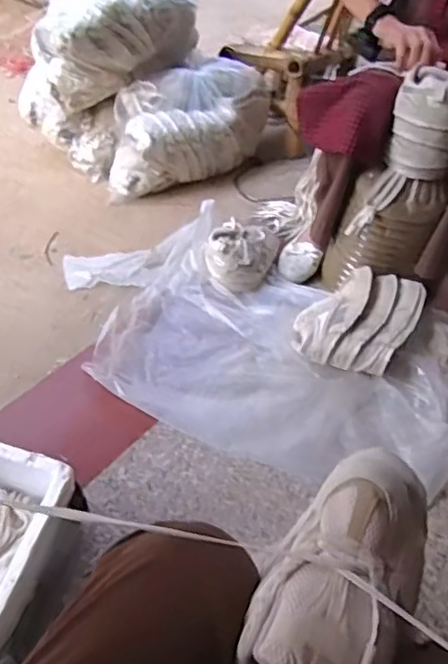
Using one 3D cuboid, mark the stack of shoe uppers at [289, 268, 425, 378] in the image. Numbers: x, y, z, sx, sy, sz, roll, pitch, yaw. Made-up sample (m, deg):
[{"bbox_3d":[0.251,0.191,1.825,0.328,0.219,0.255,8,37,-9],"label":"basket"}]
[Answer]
[{"bbox_3d":[0.264,-0.023,1.190,0.211,0.108,0.196,21,48,10],"label":"stack of shoe uppers"}]

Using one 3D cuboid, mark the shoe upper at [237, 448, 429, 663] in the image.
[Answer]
[{"bbox_3d":[0.090,0.202,0.463,0.109,0.082,0.255,25,59,16],"label":"shoe upper"}]

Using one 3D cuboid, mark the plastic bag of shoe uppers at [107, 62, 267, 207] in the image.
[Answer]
[{"bbox_3d":[-0.100,-0.565,1.674,0.518,0.247,0.227,-29,58,-31],"label":"plastic bag of shoe uppers"}]

